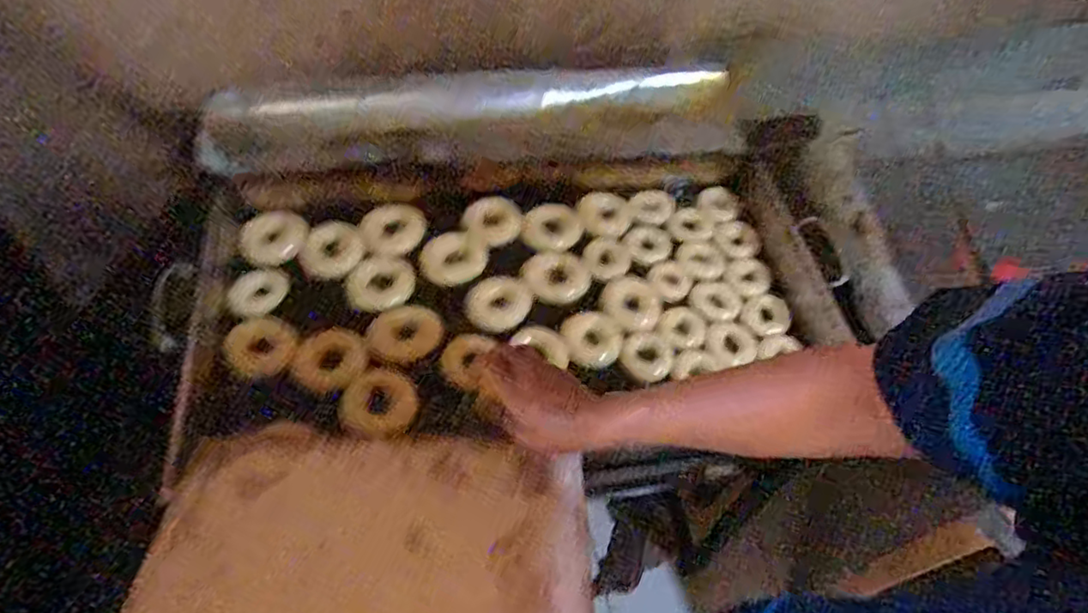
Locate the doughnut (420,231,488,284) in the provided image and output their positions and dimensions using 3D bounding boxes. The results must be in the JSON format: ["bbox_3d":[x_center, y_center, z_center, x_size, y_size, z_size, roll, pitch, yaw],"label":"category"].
[{"bbox_3d":[-0.148,-0.084,1.050,0.107,0.022,0.103,3,54,-4],"label":"doughnut"}]

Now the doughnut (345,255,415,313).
[{"bbox_3d":[-0.257,-0.040,1.003,0.096,0.029,0.096,3,54,-4],"label":"doughnut"}]

